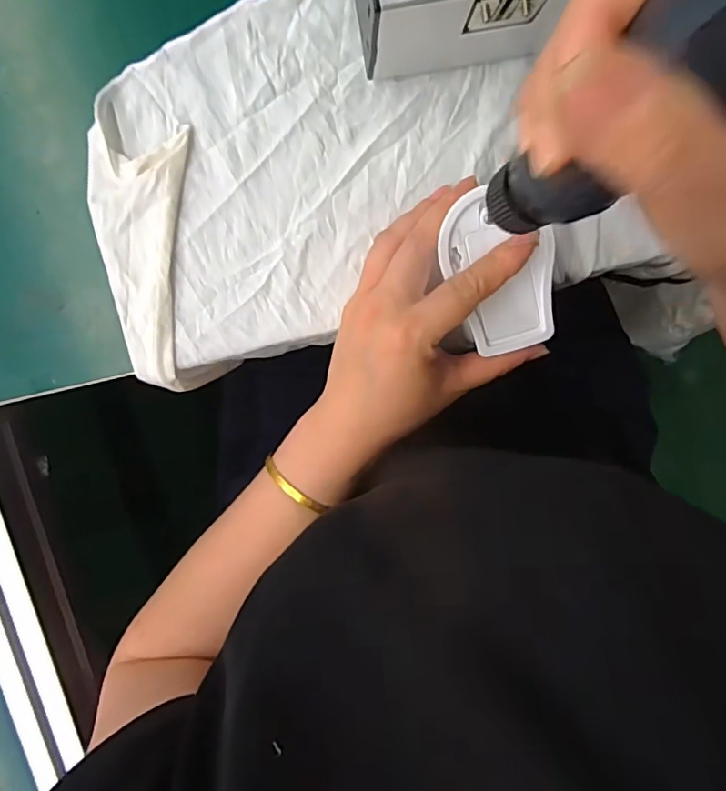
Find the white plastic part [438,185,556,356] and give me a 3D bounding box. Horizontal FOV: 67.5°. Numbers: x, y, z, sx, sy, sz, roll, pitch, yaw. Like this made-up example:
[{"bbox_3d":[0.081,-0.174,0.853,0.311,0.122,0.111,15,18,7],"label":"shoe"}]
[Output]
[{"bbox_3d":[0.075,-0.067,0.296,0.059,0.012,0.084,-11,98,-1],"label":"white plastic part"}]

